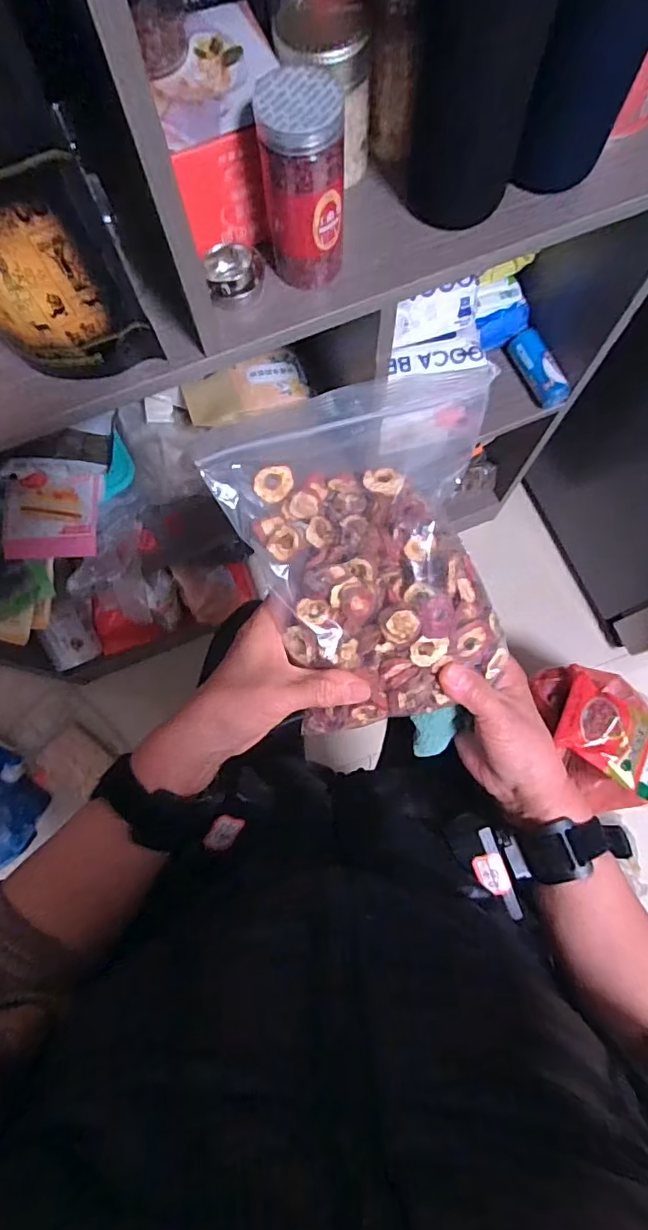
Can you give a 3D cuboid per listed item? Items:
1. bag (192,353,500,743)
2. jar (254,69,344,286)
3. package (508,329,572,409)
[{"bbox_3d":[0.028,-0.032,0.338,0.151,0.050,0.198,-13,88,1],"label":"bag"},{"bbox_3d":[-0.014,-0.311,0.403,0.056,0.123,0.052,0,76,1],"label":"jar"},{"bbox_3d":[0.308,-0.351,0.782,0.043,0.033,0.114,-28,77,-6],"label":"package"}]

